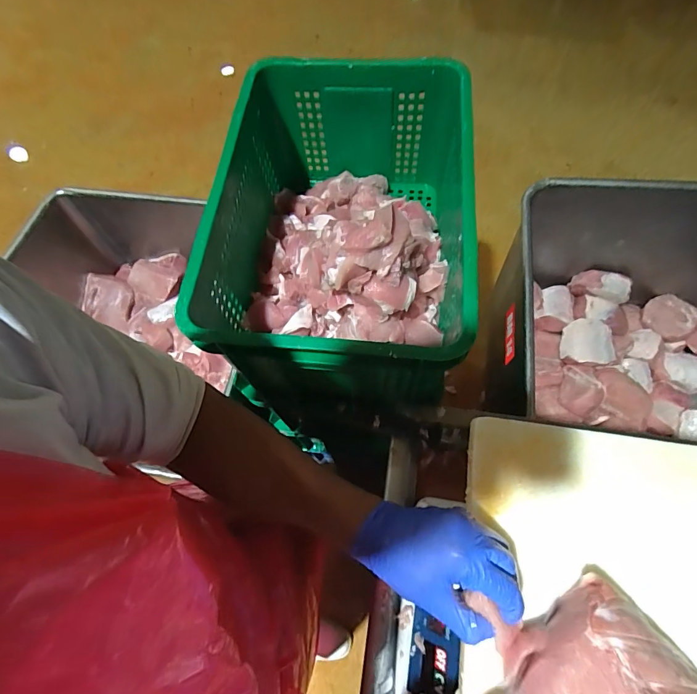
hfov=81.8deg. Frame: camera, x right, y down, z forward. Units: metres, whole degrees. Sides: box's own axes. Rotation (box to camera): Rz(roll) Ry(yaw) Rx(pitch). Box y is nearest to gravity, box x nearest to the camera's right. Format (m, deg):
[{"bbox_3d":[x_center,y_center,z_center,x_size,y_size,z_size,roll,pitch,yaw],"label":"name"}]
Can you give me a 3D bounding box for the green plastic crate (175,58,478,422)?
[{"bbox_3d":[-0.012,-0.191,0.671,0.391,0.257,0.532,8,67,6],"label":"green plastic crate"}]

